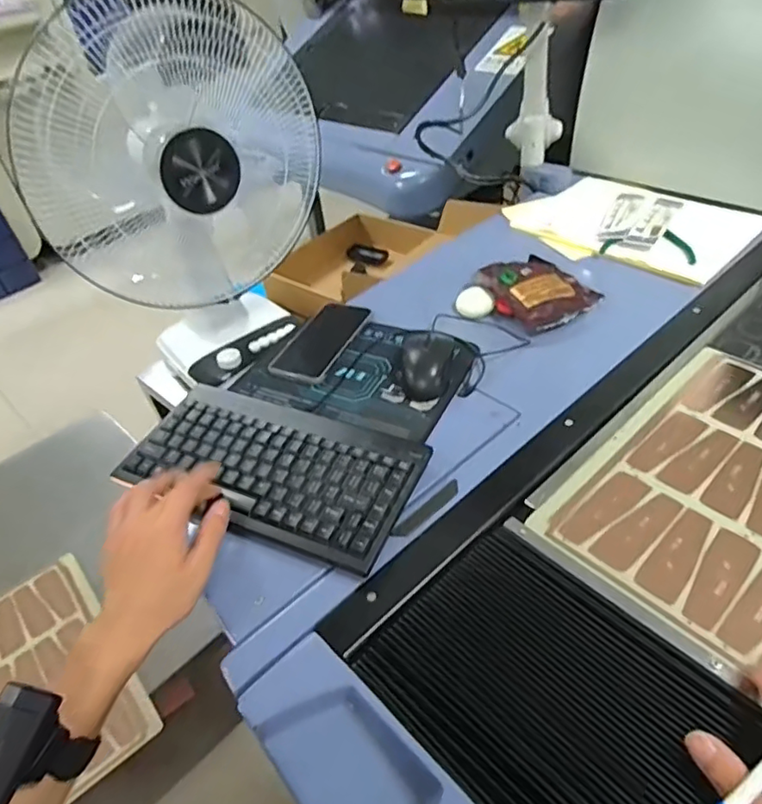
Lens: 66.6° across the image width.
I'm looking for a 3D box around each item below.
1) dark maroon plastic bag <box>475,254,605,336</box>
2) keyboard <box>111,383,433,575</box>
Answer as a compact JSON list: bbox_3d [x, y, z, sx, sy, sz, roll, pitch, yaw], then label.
[{"bbox_3d":[0.220,-0.158,0.817,0.115,0.031,0.156,-23,44,-17],"label":"dark maroon plastic bag"},{"bbox_3d":[-0.110,0.062,0.580,0.289,0.023,0.146,18,48,24],"label":"keyboard"}]

